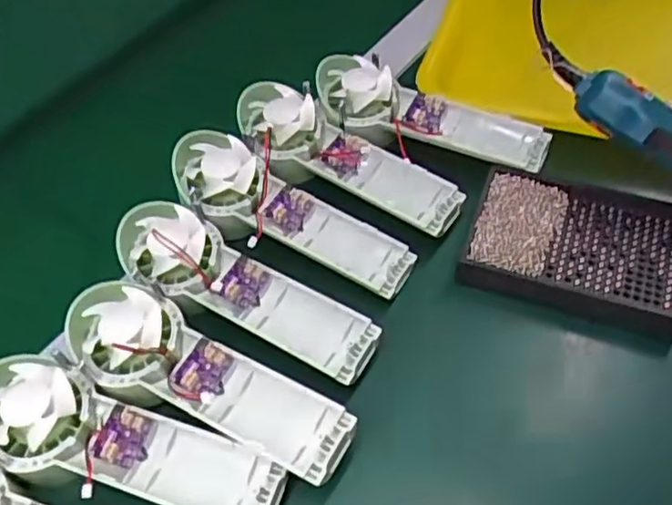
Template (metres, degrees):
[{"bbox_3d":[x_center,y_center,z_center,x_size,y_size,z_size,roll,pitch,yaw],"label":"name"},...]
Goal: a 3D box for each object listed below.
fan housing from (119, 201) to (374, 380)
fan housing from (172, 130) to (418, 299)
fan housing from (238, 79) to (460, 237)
[{"bbox_3d":[-0.055,0.021,0.401,0.172,0.043,0.054,23,60,20],"label":"fan housing"},{"bbox_3d":[-0.030,-0.025,0.442,0.174,0.027,0.054,29,60,3],"label":"fan housing"},{"bbox_3d":[0.008,-0.070,0.462,0.174,0.035,0.057,26,61,22],"label":"fan housing"}]

